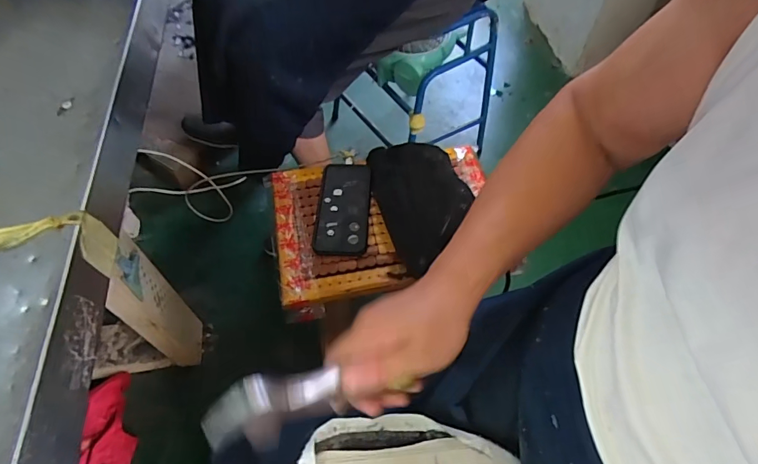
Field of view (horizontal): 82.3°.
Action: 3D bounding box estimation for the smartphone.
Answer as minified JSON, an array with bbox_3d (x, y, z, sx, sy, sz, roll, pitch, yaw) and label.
[{"bbox_3d":[-0.056,-0.039,0.681,0.080,0.018,0.172,2,56,0],"label":"smartphone"}]

